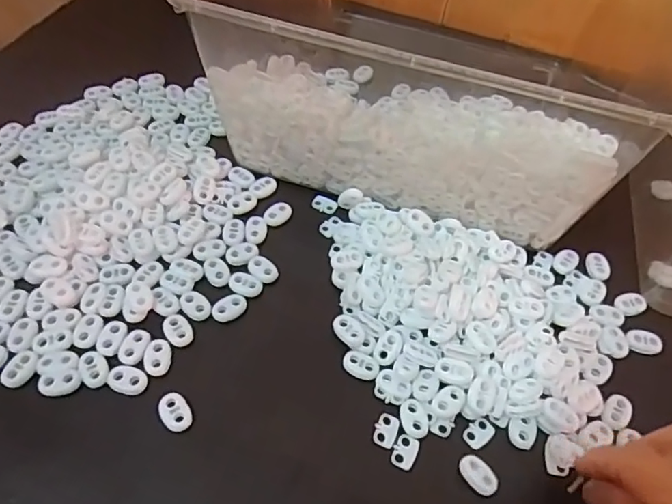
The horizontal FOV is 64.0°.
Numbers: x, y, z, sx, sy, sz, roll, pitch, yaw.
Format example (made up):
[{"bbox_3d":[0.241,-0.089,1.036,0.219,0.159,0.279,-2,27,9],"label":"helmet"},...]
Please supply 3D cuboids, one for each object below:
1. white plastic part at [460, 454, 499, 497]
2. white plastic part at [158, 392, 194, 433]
[{"bbox_3d":[0.078,0.122,0.293,0.014,0.004,0.023,-35,65,-22],"label":"white plastic part"},{"bbox_3d":[-0.091,0.091,0.304,0.017,0.005,0.022,-33,63,-25],"label":"white plastic part"}]

